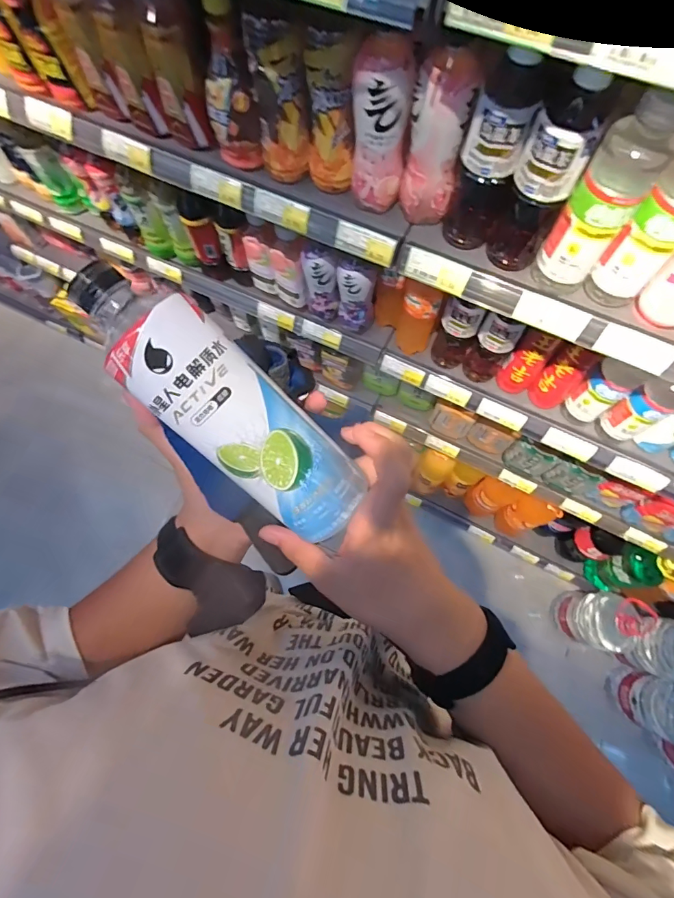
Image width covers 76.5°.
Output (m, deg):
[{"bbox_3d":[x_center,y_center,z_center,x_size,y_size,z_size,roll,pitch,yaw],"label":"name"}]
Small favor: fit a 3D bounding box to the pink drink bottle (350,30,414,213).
[{"bbox_3d":[0.050,-0.368,0.500,0.060,0.163,0.054,9,73,4],"label":"pink drink bottle"}]

